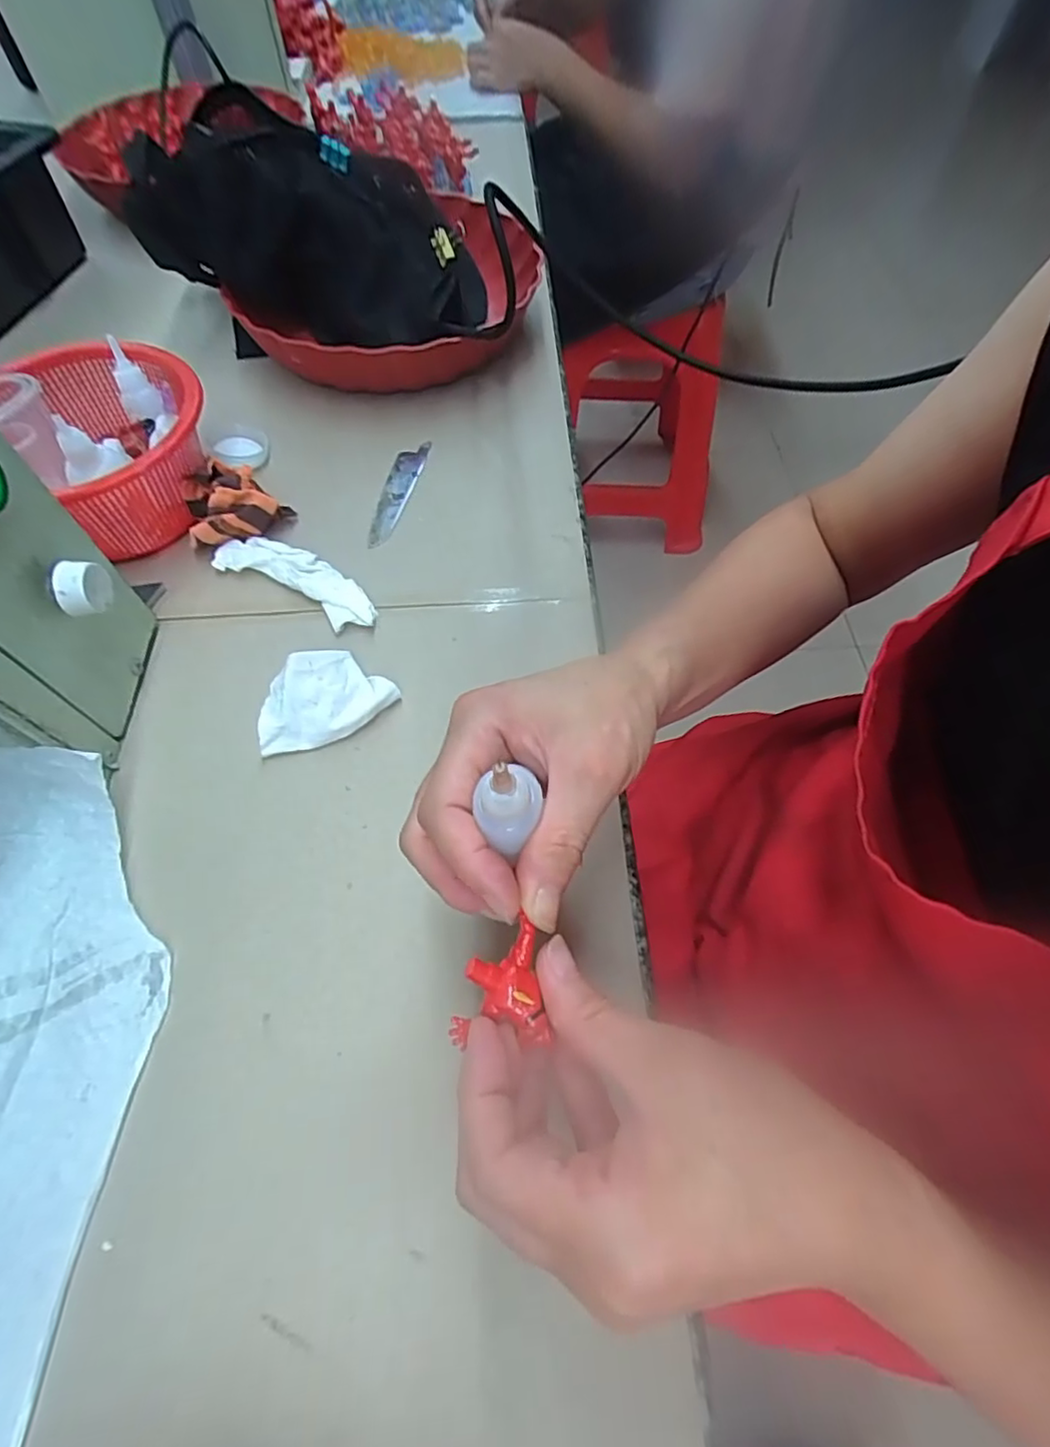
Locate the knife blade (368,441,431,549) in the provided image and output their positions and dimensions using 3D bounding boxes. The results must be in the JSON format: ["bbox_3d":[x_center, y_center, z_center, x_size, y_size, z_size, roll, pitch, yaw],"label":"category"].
[{"bbox_3d":[-0.088,-0.162,0.447,0.022,0.005,0.105,9,60,2],"label":"knife blade"}]

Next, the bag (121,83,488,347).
[{"bbox_3d":[-0.149,-0.359,0.484,0.242,0.126,0.110,15,61,10],"label":"bag"}]

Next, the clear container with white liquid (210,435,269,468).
[{"bbox_3d":[-0.204,-0.197,0.459,0.038,0.014,0.041,-17,62,-13],"label":"clear container with white liquid"}]

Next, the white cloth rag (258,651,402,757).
[{"bbox_3d":[-0.110,-0.016,0.346,0.074,0.026,0.044,-19,63,-14],"label":"white cloth rag"}]

